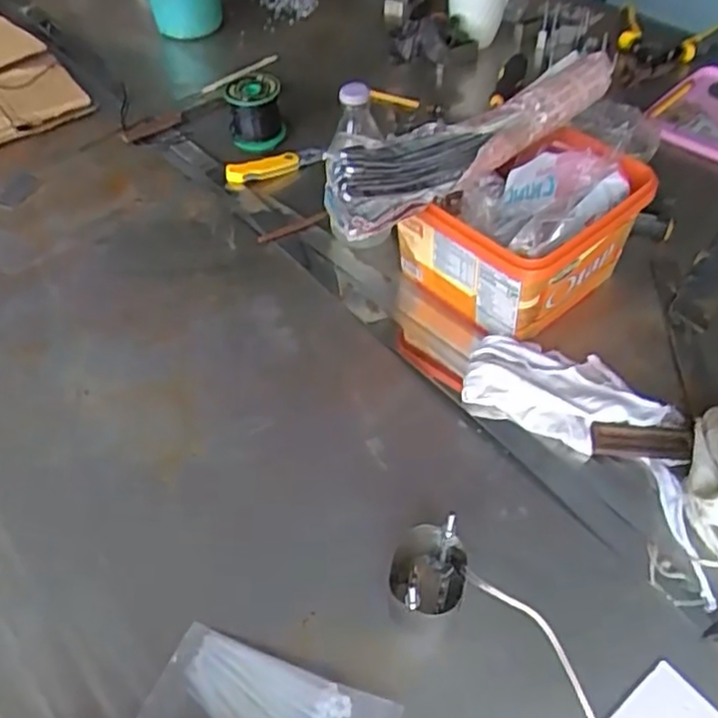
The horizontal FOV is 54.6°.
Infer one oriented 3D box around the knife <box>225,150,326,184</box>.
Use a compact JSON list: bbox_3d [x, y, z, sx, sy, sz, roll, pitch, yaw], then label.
[{"bbox_3d":[-0.100,-0.235,0.843,0.123,0.024,0.029,-15,51,-12],"label":"knife"}]

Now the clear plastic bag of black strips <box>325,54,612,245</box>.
[{"bbox_3d":[0.097,-0.202,0.622,0.300,0.050,0.088,-26,54,-20],"label":"clear plastic bag of black strips"}]

